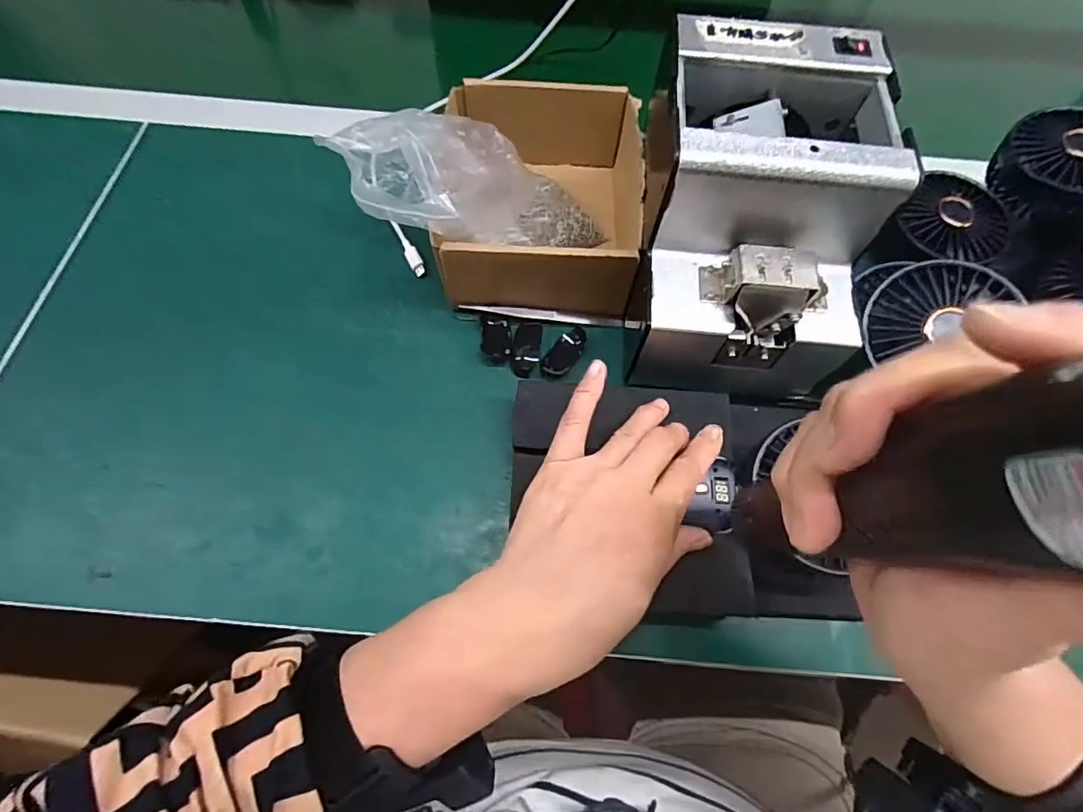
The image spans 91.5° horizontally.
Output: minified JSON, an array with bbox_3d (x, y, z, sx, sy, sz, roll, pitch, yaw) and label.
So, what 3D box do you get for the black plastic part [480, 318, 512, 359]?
[{"bbox_3d":[-0.033,-0.049,0.382,0.021,0.006,0.035,0,64,-2],"label":"black plastic part"}]

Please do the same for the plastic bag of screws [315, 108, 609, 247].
[{"bbox_3d":[-0.038,-0.146,0.372,0.195,0.068,0.111,3,59,-36],"label":"plastic bag of screws"}]

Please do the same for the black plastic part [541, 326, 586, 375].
[{"bbox_3d":[0.017,-0.039,0.375,0.020,0.006,0.041,31,67,12],"label":"black plastic part"}]

